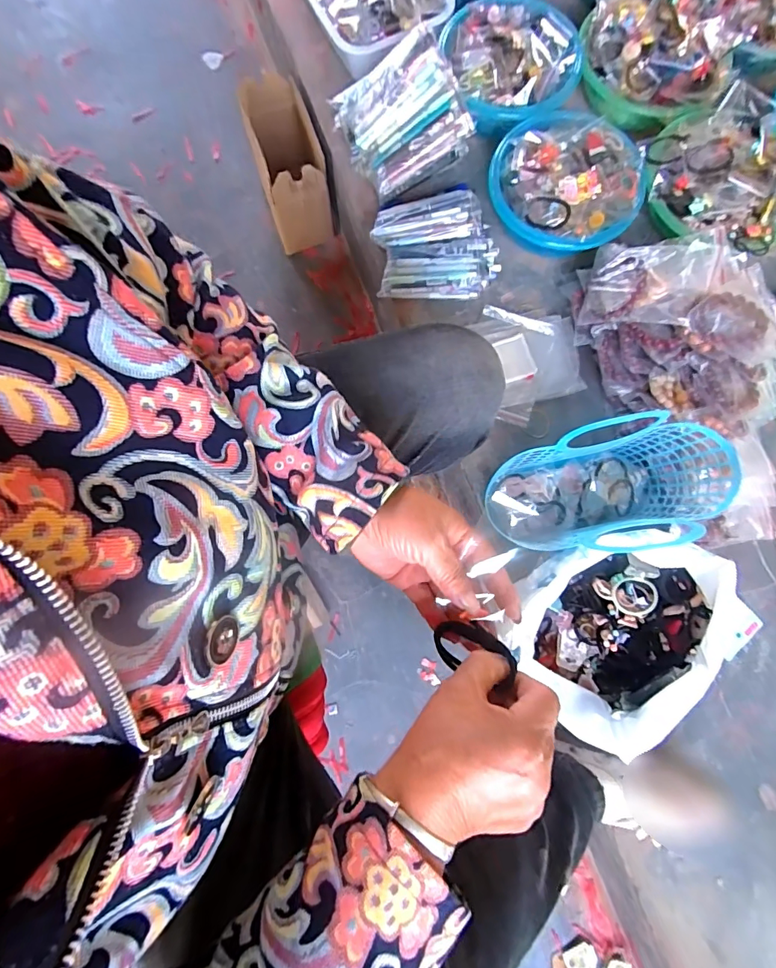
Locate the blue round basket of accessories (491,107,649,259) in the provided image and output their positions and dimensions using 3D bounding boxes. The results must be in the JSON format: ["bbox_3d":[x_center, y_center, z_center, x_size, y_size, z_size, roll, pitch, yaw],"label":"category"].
[{"bbox_3d":[0.265,-0.446,0.681,0.218,0.081,0.207,9,80,1],"label":"blue round basket of accessories"}]

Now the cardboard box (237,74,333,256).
[{"bbox_3d":[-0.192,-0.612,0.867,0.110,0.188,0.246,-17,81,-4],"label":"cardboard box"}]

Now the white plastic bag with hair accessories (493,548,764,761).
[{"bbox_3d":[0.288,0.201,0.564,0.231,0.141,0.223,-9,80,-3],"label":"white plastic bag with hair accessories"}]

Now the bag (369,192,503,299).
[{"bbox_3d":[0.076,-0.362,0.683,0.188,0.049,0.147,-4,80,-2],"label":"bag"}]

